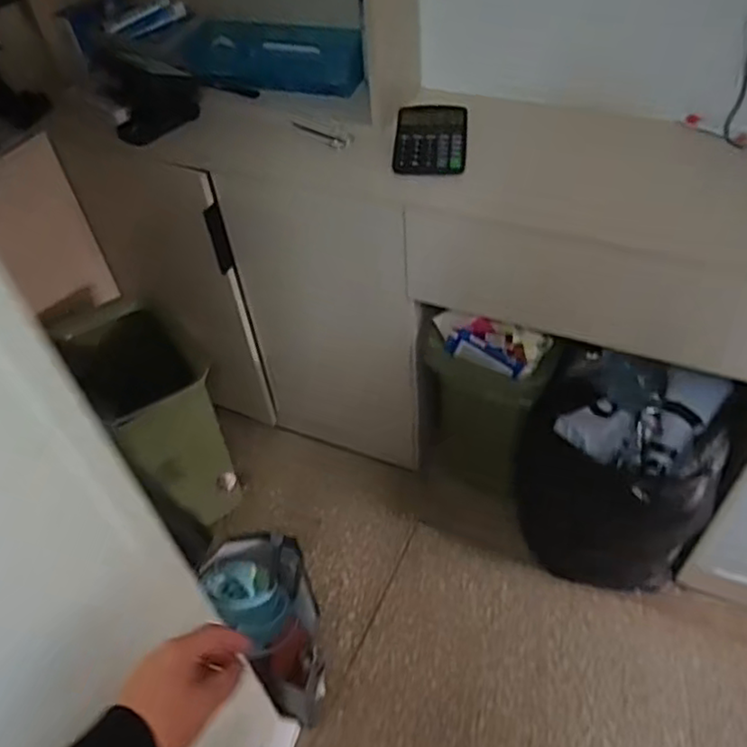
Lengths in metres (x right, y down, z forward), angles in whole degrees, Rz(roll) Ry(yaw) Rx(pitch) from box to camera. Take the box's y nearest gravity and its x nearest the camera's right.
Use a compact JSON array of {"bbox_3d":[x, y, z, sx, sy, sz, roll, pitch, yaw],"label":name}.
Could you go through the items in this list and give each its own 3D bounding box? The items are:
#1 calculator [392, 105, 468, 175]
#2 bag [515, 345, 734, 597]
[{"bbox_3d":[0.098,-0.404,1.137,0.122,0.048,0.154,2,49,7],"label":"calculator"},{"bbox_3d":[0.468,0.221,1.338,0.339,0.513,0.291,10,50,14],"label":"bag"}]

